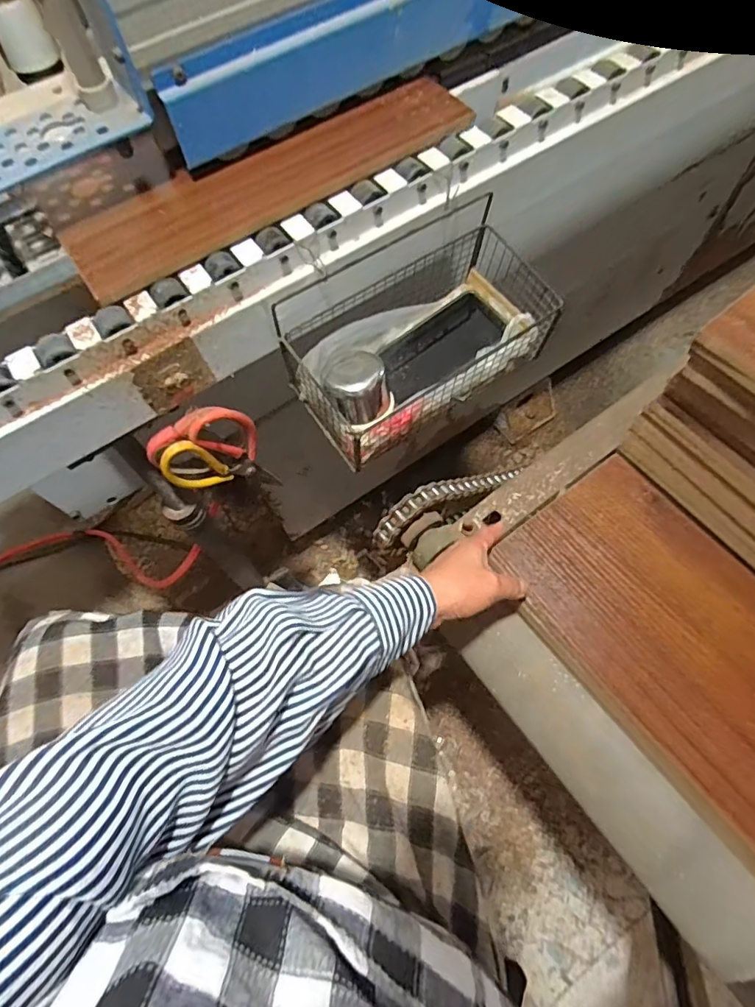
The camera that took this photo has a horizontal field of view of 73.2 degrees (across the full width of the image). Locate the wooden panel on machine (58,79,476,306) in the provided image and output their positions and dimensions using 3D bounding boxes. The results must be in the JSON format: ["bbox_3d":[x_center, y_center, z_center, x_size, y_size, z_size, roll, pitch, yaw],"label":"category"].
[{"bbox_3d":[-0.088,-0.291,0.455,0.375,0.017,0.083,-33,70,-12],"label":"wooden panel on machine"}]

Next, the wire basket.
[{"bbox_3d":[0.046,-0.177,0.523,0.259,0.119,0.136,-33,70,-12],"label":"wire basket"}]

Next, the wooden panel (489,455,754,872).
[{"bbox_3d":[0.296,0.136,0.457,0.196,0.020,0.377,-35,70,-12],"label":"wooden panel"}]

